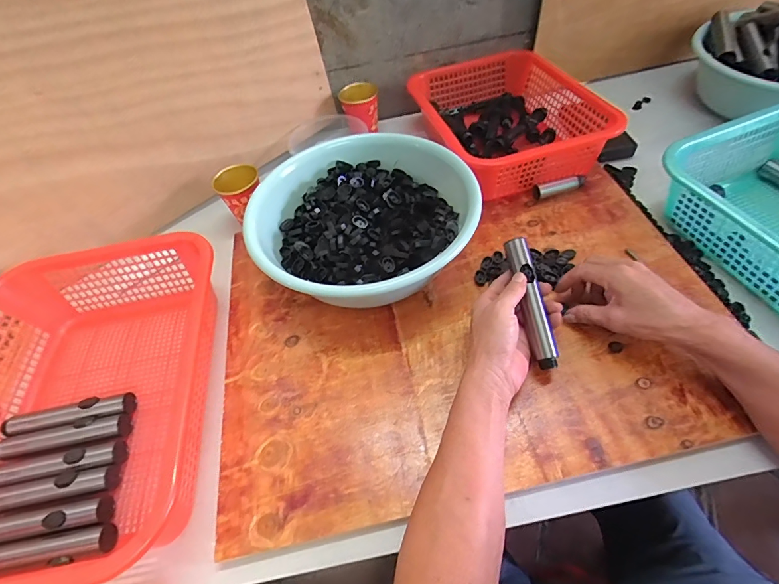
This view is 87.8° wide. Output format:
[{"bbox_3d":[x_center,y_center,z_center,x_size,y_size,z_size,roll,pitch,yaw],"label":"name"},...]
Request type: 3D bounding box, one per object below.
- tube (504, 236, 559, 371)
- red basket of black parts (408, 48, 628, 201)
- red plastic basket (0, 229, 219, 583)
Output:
[{"bbox_3d":[0.163,0.011,0.459,0.026,0.021,0.150,-9,78,-5],"label":"tube"},{"bbox_3d":[0.187,-0.298,0.689,0.244,0.099,0.322,-16,54,-4],"label":"red basket of black parts"},{"bbox_3d":[-0.354,0.120,0.471,0.296,0.099,0.387,-9,54,1],"label":"red plastic basket"}]

